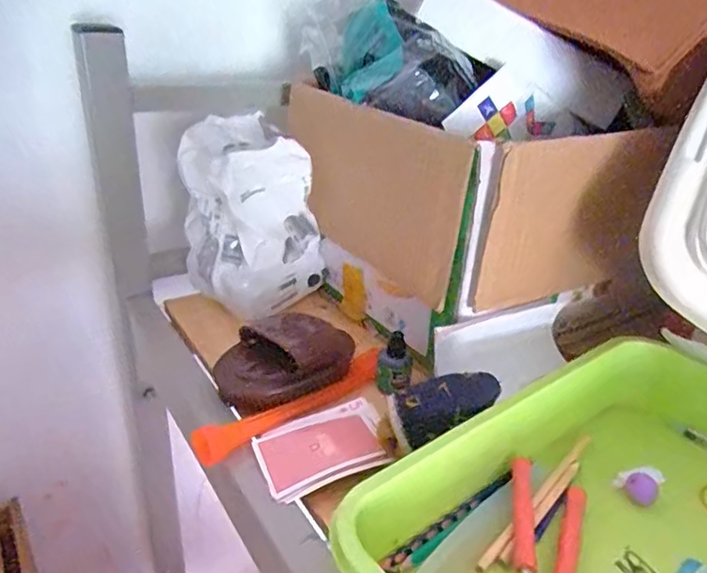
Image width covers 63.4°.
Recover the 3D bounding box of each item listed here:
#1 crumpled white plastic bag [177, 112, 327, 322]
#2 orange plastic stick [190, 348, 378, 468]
[{"bbox_3d":[-0.109,-0.078,0.629,0.128,0.181,0.118,-15,32,-32],"label":"crumpled white plastic bag"},{"bbox_3d":[-0.043,0.099,0.500,0.033,0.025,0.204,25,34,36],"label":"orange plastic stick"}]

